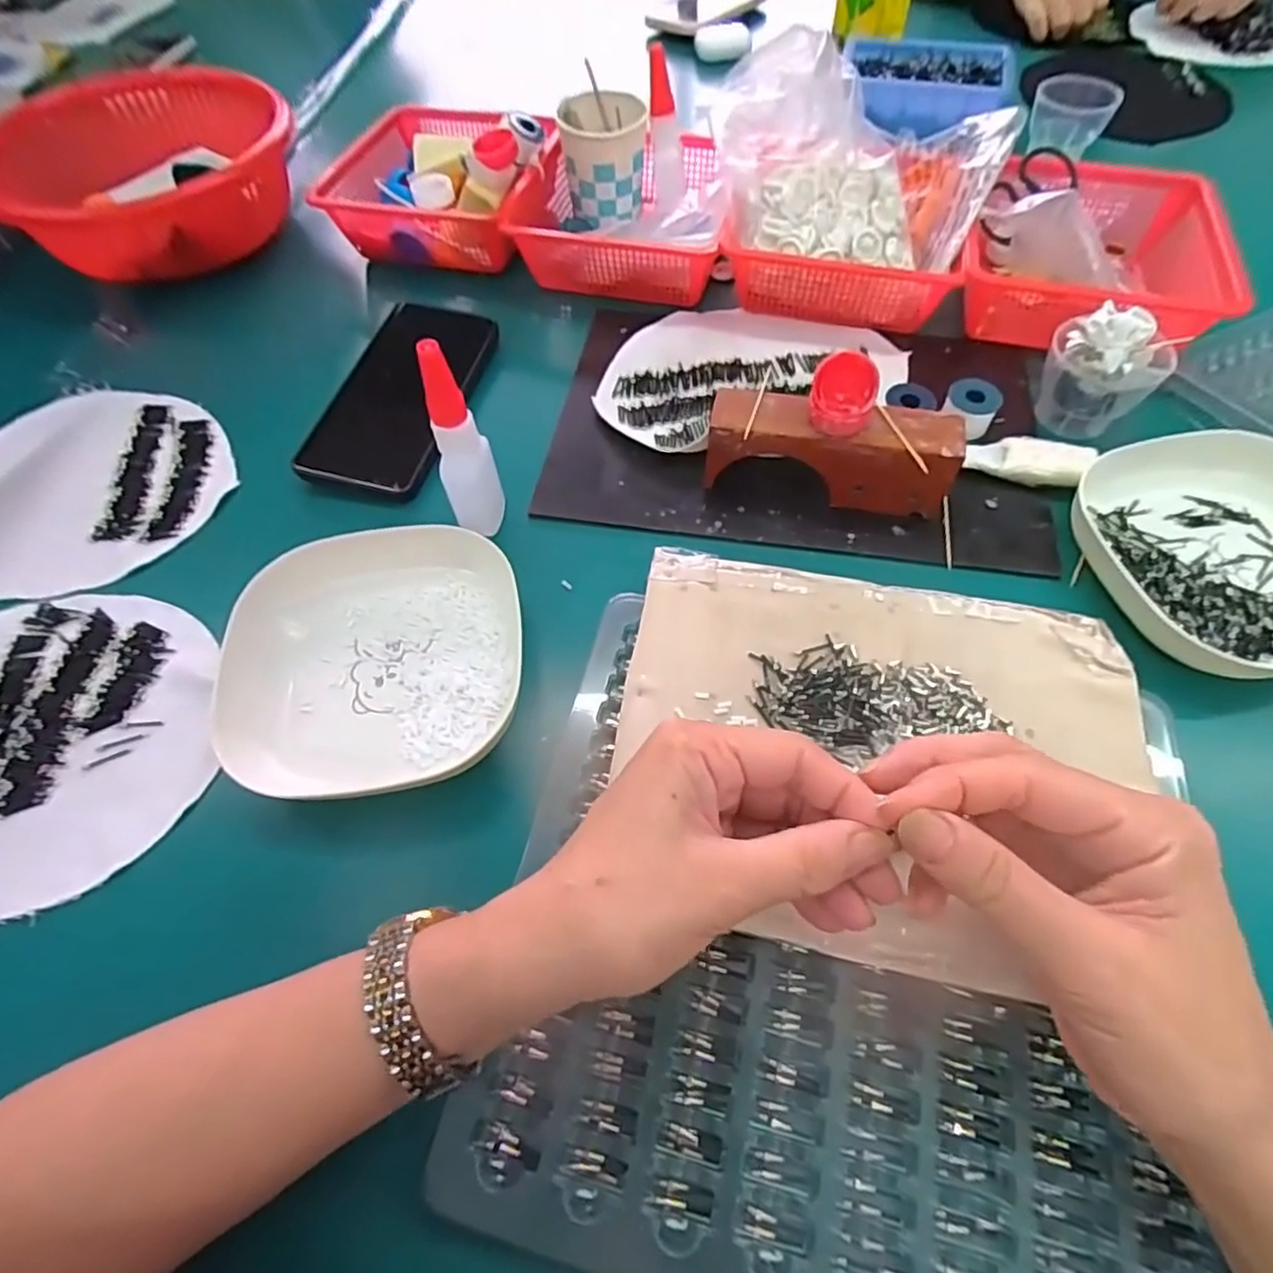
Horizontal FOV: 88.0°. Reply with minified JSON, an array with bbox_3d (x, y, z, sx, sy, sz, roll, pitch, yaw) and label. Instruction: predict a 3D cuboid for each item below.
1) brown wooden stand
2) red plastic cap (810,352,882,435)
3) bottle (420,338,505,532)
[{"bbox_3d":[0.108,-0.102,0.371,0.132,0.050,0.035,8,60,6],"label":"brown wooden stand"},{"bbox_3d":[0.106,-0.125,0.338,0.032,0.028,0.028,17,62,11],"label":"red plastic cap"},{"bbox_3d":[-0.092,-0.095,0.340,0.020,0.112,0.029,9,60,7],"label":"bottle"}]

